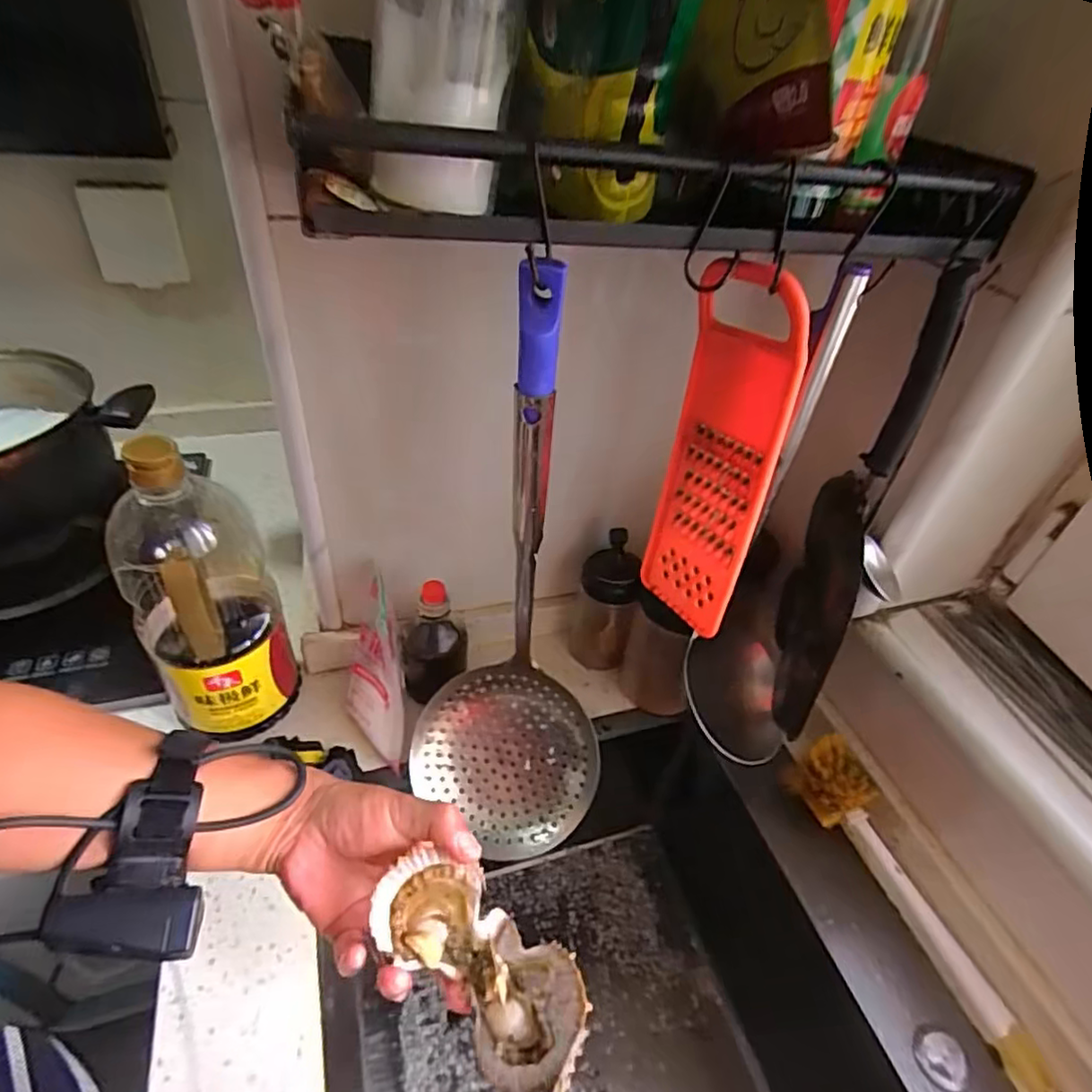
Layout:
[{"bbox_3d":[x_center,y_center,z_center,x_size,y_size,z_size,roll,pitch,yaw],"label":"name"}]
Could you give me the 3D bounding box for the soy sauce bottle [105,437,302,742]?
[{"bbox_3d":[-0.281,0.029,0.508,0.101,0.258,0.101,-19,47,-27],"label":"soy sauce bottle"}]

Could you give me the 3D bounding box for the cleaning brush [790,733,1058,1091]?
[{"bbox_3d":[0.300,0.276,0.500,0.050,0.064,0.255,-15,45,-24],"label":"cleaning brush"}]

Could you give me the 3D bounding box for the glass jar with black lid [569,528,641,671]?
[{"bbox_3d":[0.064,0.055,0.652,0.060,0.157,0.060,4,40,-3],"label":"glass jar with black lid"}]

